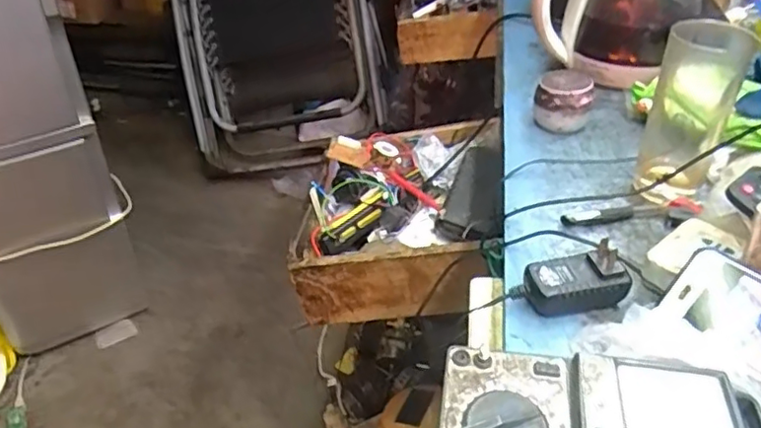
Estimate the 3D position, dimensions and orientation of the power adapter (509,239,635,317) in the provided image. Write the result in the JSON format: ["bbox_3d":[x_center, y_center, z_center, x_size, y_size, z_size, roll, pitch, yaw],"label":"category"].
[{"bbox_3d":[0.141,0.051,0.459,0.082,0.040,0.042,-2,37,-1],"label":"power adapter"}]

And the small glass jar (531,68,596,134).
[{"bbox_3d":[0.199,-0.123,0.673,0.057,0.058,0.056,8,39,12],"label":"small glass jar"}]

